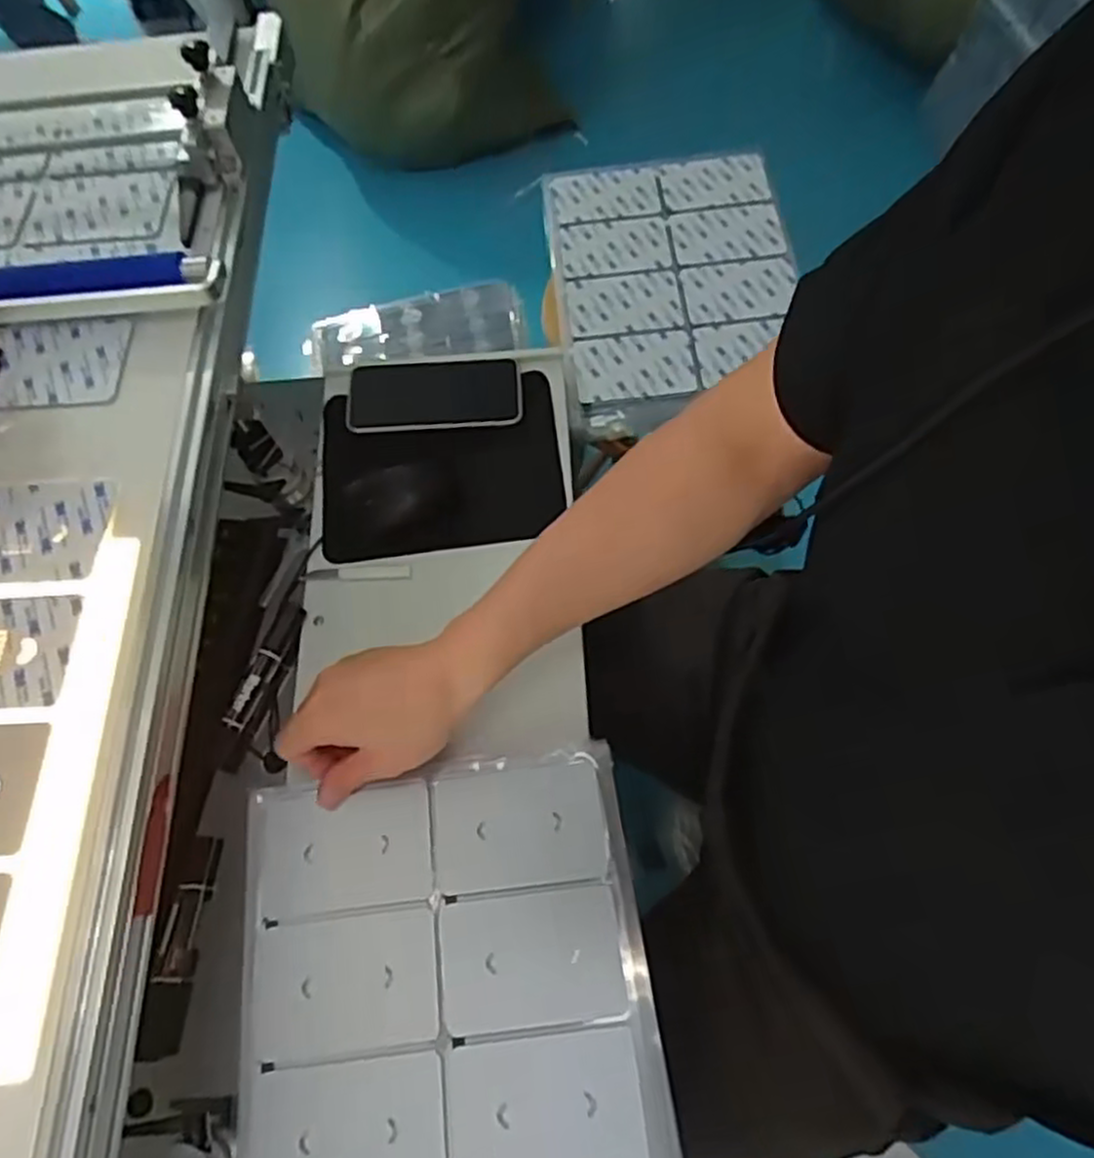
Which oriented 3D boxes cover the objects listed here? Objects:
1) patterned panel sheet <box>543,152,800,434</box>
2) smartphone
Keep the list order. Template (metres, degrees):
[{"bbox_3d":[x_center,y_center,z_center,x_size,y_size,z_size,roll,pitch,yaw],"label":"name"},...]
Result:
[{"bbox_3d":[0.134,-0.319,0.795,0.244,0.024,0.328,-8,66,0],"label":"patterned panel sheet"},{"bbox_3d":[-0.108,-0.177,0.712,0.163,0.014,0.081,-3,66,2],"label":"smartphone"}]

